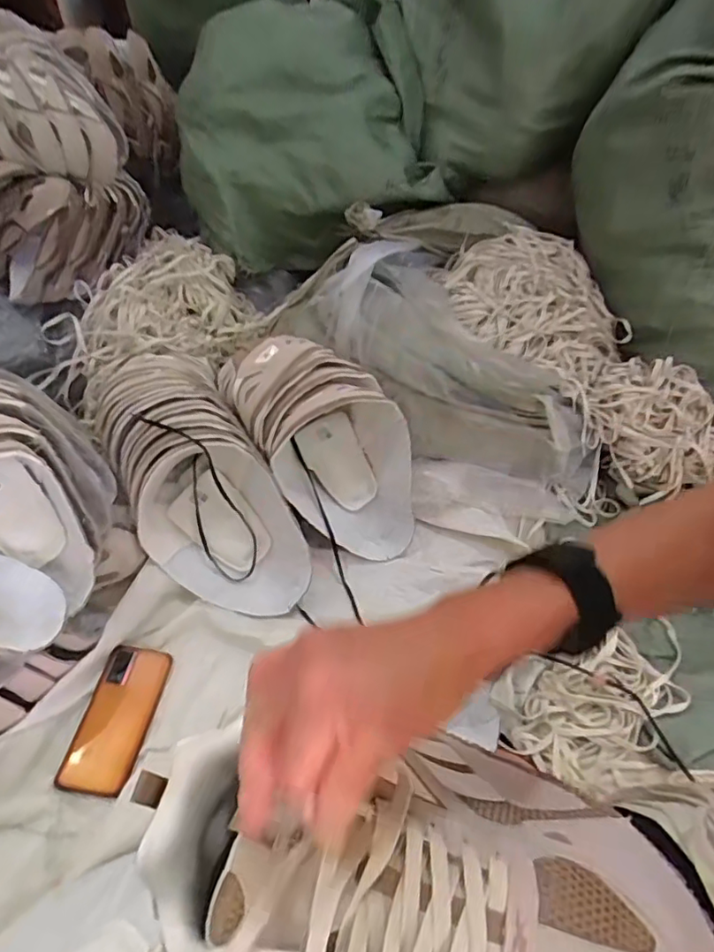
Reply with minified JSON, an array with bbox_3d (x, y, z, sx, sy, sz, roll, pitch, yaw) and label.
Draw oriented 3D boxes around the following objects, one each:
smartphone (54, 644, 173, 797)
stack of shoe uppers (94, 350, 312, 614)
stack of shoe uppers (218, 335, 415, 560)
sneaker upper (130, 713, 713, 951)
[{"bbox_3d":[-0.281,0.281,0.671,0.077,0.015,0.162,6,48,3],"label":"smartphone"},{"bbox_3d":[-0.218,-0.006,0.788,0.205,0.132,0.438,-28,82,-26],"label":"stack of shoe uppers"},{"bbox_3d":[-0.047,-0.048,0.841,0.189,0.196,0.318,-29,55,-26],"label":"stack of shoe uppers"},{"bbox_3d":[0.027,0.191,0.278,0.270,0.062,0.128,6,48,8],"label":"sneaker upper"}]

